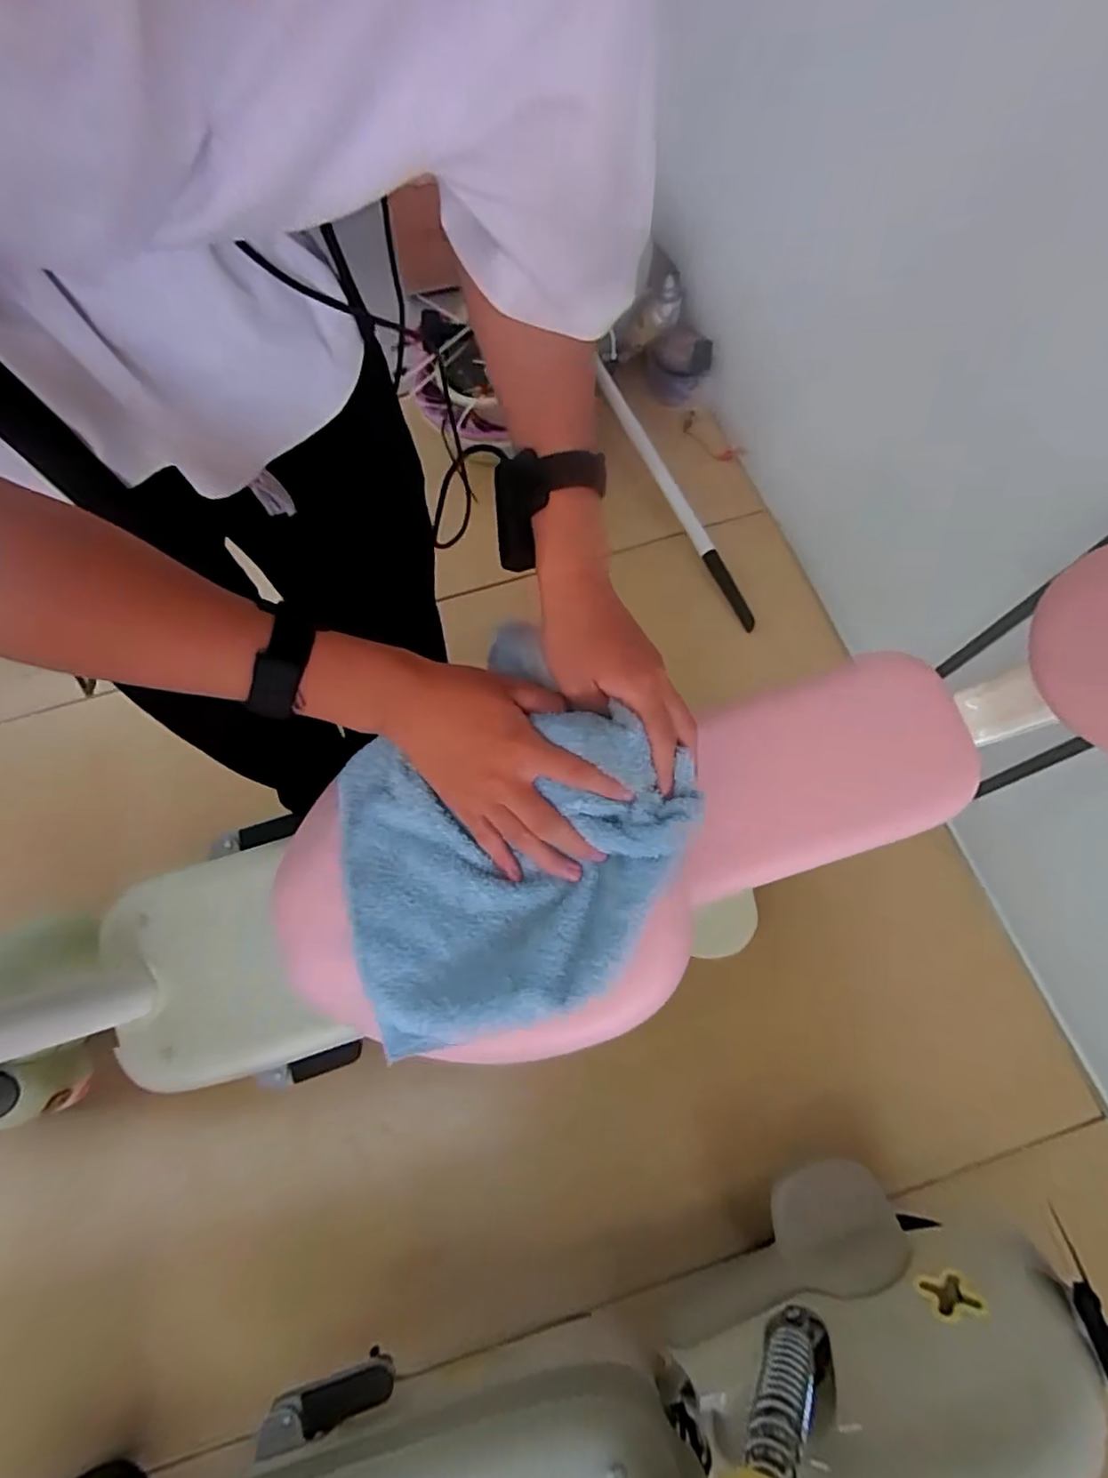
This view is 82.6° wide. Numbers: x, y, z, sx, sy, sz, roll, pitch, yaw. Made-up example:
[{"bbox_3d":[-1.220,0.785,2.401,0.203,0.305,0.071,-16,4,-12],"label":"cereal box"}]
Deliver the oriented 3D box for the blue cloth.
[{"bbox_3d":[-0.029,0.050,0.398,0.226,0.084,0.231,-15,69,-4],"label":"blue cloth"}]

